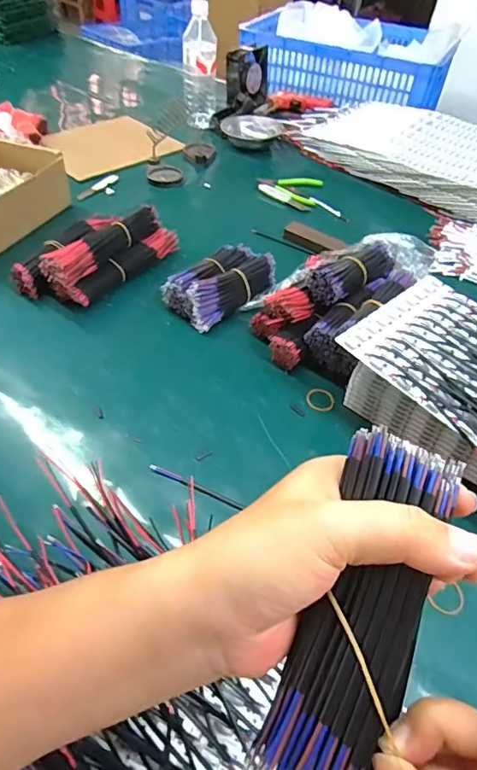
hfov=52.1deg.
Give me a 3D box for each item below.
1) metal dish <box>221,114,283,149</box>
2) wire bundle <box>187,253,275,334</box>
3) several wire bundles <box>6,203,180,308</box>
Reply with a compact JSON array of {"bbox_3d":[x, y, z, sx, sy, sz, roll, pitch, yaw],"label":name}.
[{"bbox_3d":[0.030,-0.548,1.060,0.129,0.041,0.098,-13,51,-16],"label":"metal dish"},{"bbox_3d":[-0.008,-0.132,0.672,0.046,0.054,0.152,37,55,25],"label":"wire bundle"},{"bbox_3d":[-0.208,-0.194,0.697,0.127,0.079,0.213,29,52,19],"label":"several wire bundles"}]

